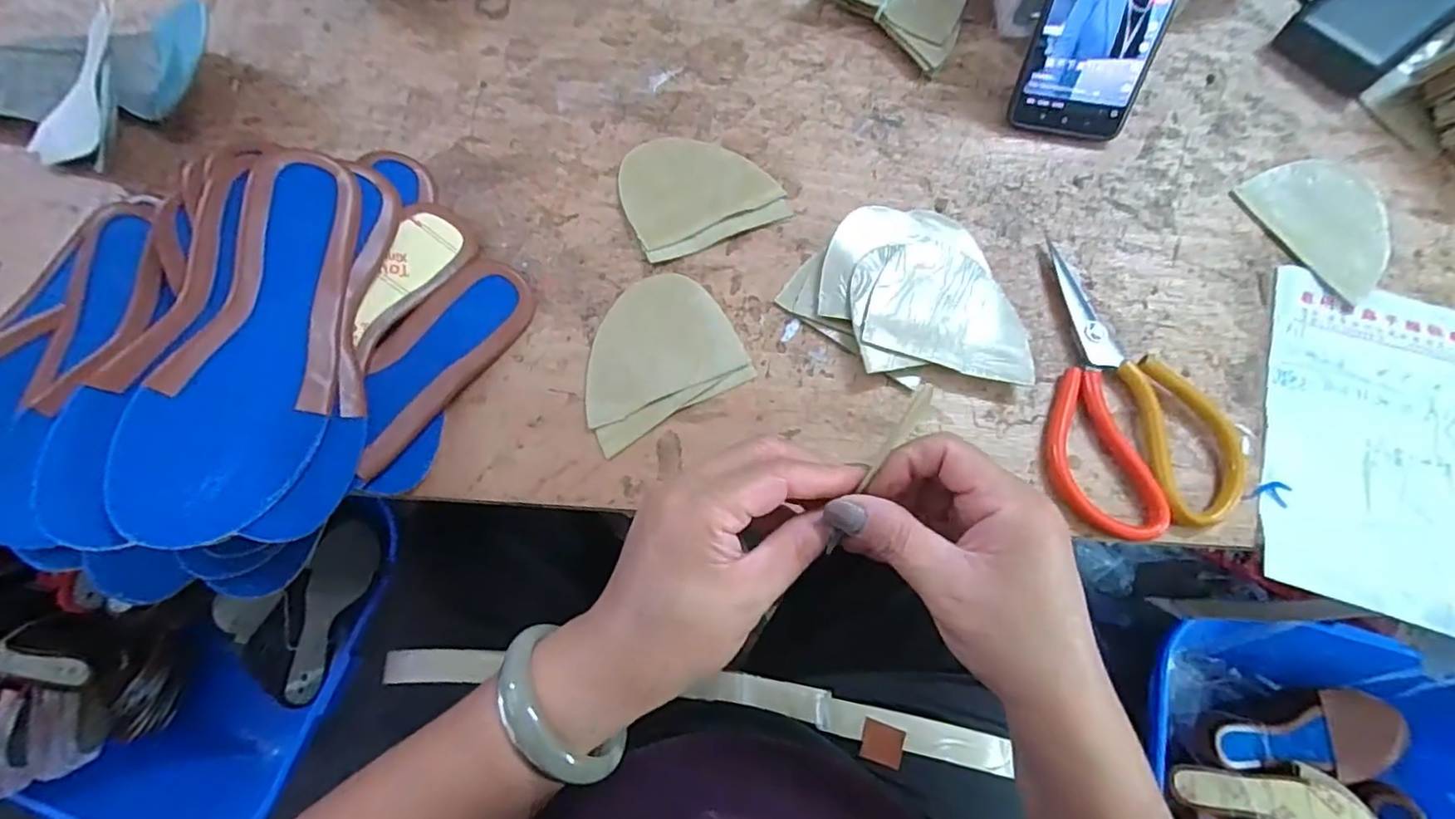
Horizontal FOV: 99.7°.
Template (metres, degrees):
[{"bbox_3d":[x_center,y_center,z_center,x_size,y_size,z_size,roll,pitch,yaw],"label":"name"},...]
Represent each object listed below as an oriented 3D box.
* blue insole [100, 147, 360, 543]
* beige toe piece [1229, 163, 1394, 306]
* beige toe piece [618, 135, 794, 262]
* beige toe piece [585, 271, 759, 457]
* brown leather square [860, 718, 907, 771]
[{"bbox_3d":[-0.236,-0.039,0.317,0.070,0.012,0.211,20,65,-27],"label":"blue insole"},{"bbox_3d":[0.409,-0.127,0.414,0.082,0.005,0.100,-26,73,-8],"label":"beige toe piece"},{"bbox_3d":[-0.023,-0.156,0.426,0.103,0.009,0.094,-23,72,-7],"label":"beige toe piece"},{"bbox_3d":[-0.049,-0.037,0.384,0.103,0.013,0.091,-30,73,-9],"label":"beige toe piece"},{"bbox_3d":[0.107,0.230,0.423,0.027,0.006,0.025,16,72,6],"label":"brown leather square"}]

